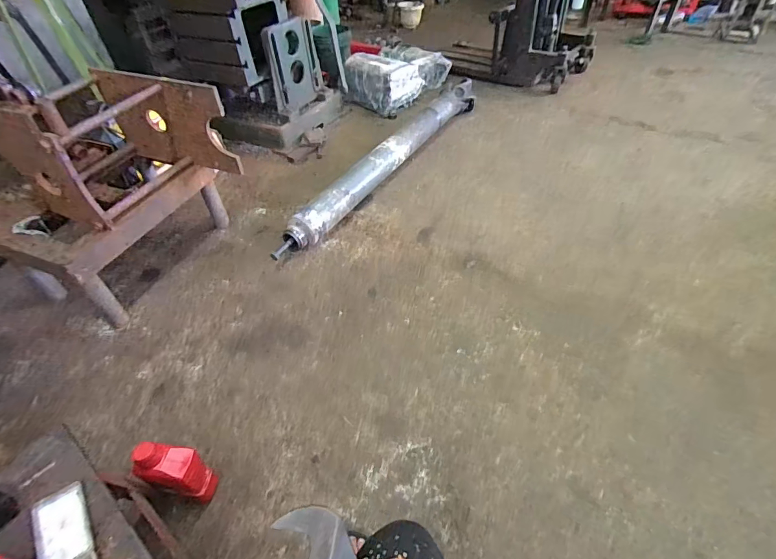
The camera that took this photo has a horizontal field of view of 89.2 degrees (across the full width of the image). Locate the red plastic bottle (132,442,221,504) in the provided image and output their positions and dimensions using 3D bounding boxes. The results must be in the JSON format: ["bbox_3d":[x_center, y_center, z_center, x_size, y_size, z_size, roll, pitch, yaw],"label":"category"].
[{"bbox_3d":[-0.462,0.439,0.873,0.091,0.240,0.081,-6,45,-3],"label":"red plastic bottle"}]

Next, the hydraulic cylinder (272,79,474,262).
[{"bbox_3d":[0.020,-0.573,1.863,0.128,0.138,1.542,25,53,25],"label":"hydraulic cylinder"}]

